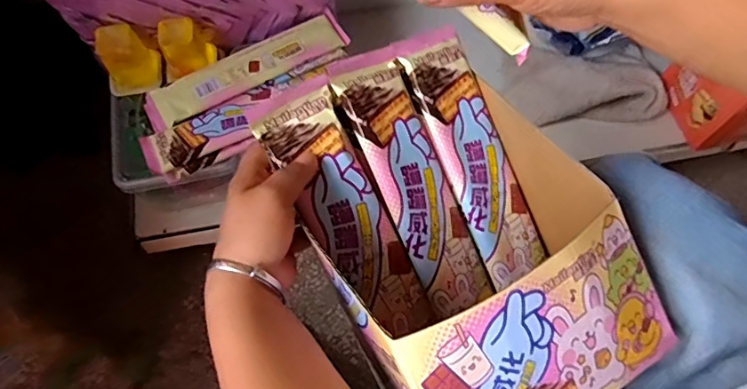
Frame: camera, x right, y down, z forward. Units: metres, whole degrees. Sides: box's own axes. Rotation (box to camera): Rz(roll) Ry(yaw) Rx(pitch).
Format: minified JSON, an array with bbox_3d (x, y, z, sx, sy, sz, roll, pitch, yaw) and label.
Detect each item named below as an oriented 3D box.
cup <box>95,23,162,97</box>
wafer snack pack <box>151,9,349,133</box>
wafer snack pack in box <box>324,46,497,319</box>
[{"bbox_3d":[-0.315,-0.174,0.664,0.064,0.079,0.053,-10,66,-5],"label":"cup"},{"bbox_3d":[-0.163,-0.163,0.671,0.266,0.016,0.059,-29,69,-12],"label":"wafer snack pack"},{"bbox_3d":[0.032,-0.010,0.399,0.057,0.022,0.209,-25,94,-11],"label":"wafer snack pack in box"}]

